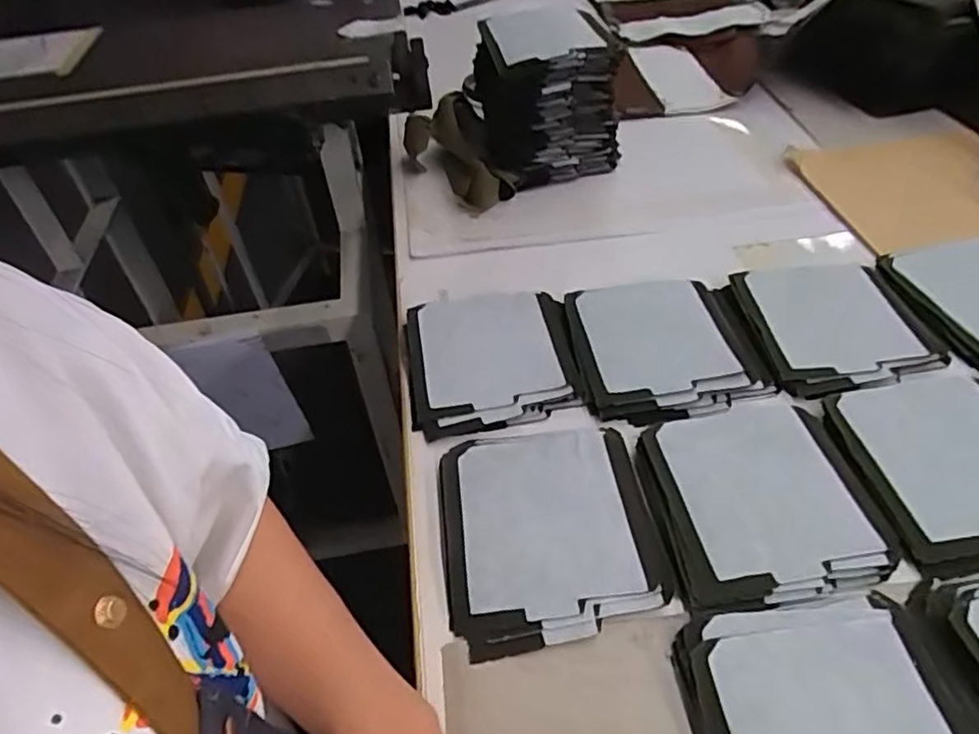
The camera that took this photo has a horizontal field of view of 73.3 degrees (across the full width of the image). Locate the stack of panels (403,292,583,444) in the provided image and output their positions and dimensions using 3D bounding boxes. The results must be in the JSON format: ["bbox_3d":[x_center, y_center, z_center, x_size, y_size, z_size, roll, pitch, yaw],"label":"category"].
[{"bbox_3d":[0.000,-0.010,0.545,0.134,0.012,0.147,-7,44,-1],"label":"stack of panels"}]

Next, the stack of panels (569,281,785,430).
[{"bbox_3d":[0.146,-0.022,0.545,0.144,0.015,0.151,-6,44,0],"label":"stack of panels"}]

